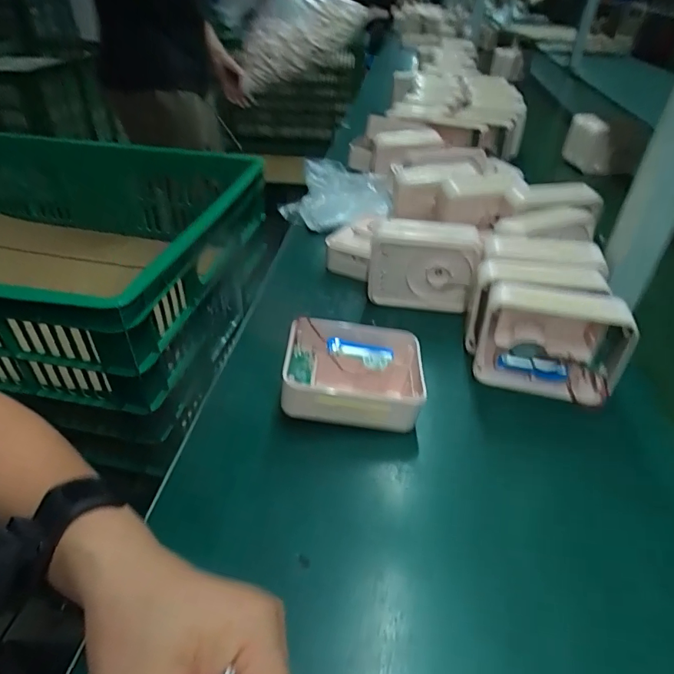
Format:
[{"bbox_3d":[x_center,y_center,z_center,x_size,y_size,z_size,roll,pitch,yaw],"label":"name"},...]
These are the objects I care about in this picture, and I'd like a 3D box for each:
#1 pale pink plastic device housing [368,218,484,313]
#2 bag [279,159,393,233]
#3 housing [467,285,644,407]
[{"bbox_3d":[0.103,-0.087,0.580,0.126,0.097,0.046,6,38,4],"label":"pale pink plastic device housing"},{"bbox_3d":[0.004,-0.258,0.822,0.167,0.096,0.142,-29,47,-34],"label":"bag"},{"bbox_3d":[0.208,0.006,0.469,0.133,0.105,0.044,13,39,14],"label":"housing"}]

